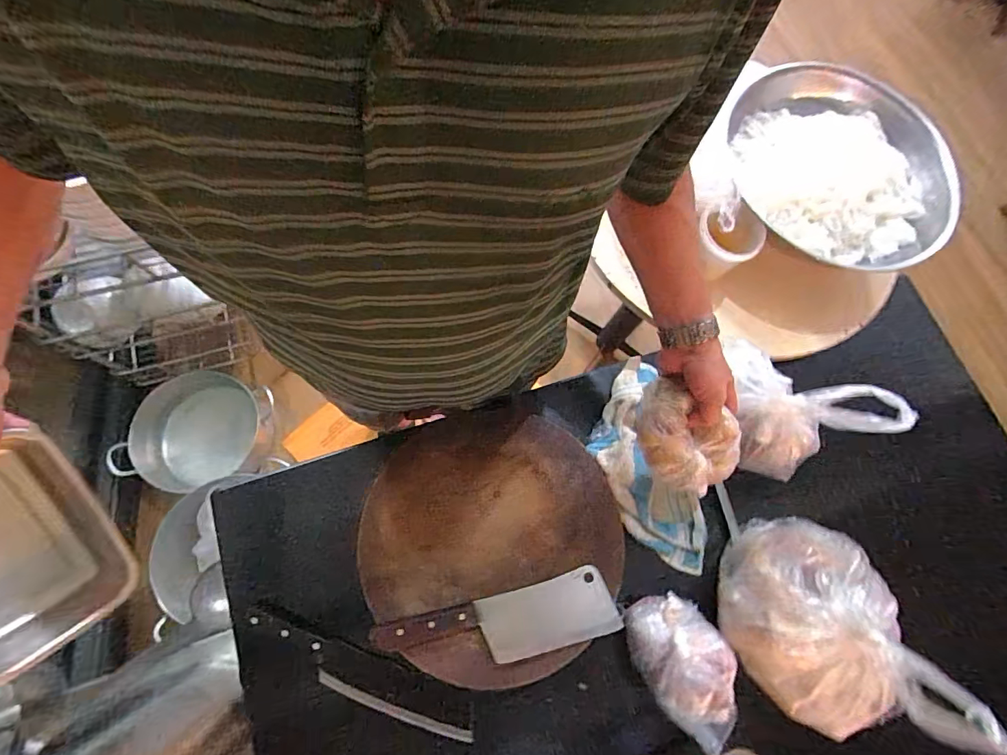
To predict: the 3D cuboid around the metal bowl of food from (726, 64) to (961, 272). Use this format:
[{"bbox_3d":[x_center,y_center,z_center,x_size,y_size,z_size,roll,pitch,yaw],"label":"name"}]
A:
[{"bbox_3d":[0.516,-0.328,0.722,0.301,0.123,0.304,2,73,-5],"label":"metal bowl of food"}]

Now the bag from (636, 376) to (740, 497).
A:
[{"bbox_3d":[0.225,0.081,0.585,0.134,0.103,0.086,26,67,8],"label":"bag"}]

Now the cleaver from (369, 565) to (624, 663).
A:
[{"bbox_3d":[-0.004,0.310,0.579,0.293,0.016,0.078,-11,74,-9],"label":"cleaver"}]

